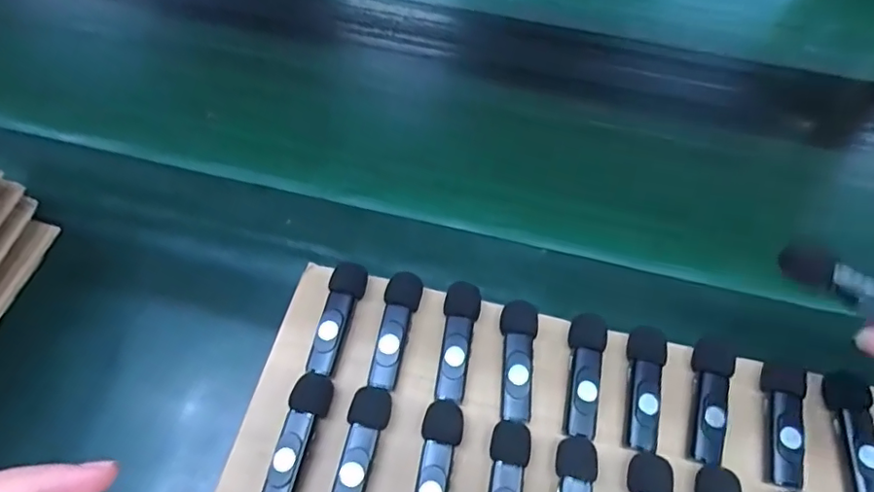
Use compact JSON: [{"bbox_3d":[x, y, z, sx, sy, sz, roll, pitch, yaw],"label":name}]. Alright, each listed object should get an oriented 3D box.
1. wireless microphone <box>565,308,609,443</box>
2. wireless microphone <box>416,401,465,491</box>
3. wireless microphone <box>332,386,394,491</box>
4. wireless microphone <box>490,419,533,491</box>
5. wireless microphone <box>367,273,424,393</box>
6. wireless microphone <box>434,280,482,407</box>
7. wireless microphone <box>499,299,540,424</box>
[{"bbox_3d":[0.077,0.067,0.286,0.019,0.016,0.063,14,58,6],"label":"wireless microphone"},{"bbox_3d":[0.000,0.108,0.262,0.018,0.016,0.064,10,58,4],"label":"wireless microphone"},{"bbox_3d":[-0.038,0.101,0.265,0.019,0.016,0.063,14,59,6],"label":"wireless microphone"},{"bbox_3d":[0.031,0.116,0.258,0.018,0.017,0.064,13,58,5],"label":"wireless microphone"},{"bbox_3d":[-0.023,0.046,0.295,0.018,0.021,0.062,13,58,6],"label":"wireless microphone"},{"bbox_3d":[0.011,0.051,0.295,0.019,0.017,0.064,10,58,4],"label":"wireless microphone"},{"bbox_3d":[0.042,0.060,0.290,0.019,0.015,0.063,9,58,3],"label":"wireless microphone"}]

